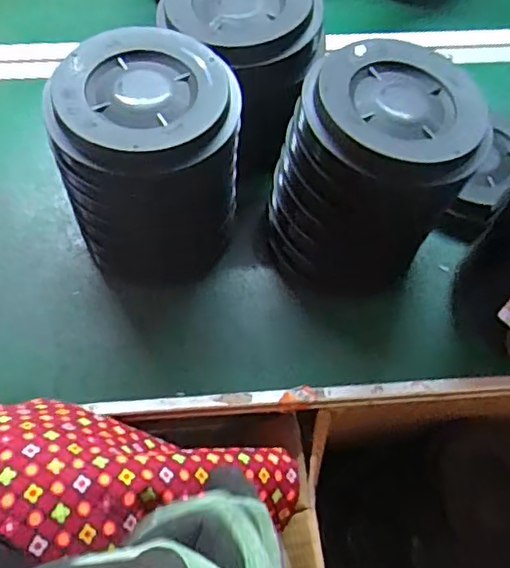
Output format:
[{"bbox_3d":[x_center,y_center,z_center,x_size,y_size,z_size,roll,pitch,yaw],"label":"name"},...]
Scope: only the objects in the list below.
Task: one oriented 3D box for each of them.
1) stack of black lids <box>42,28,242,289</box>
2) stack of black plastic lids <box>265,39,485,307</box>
[{"bbox_3d":[-0.077,-0.085,0.436,0.123,0.138,0.113,-9,61,-6],"label":"stack of black lids"},{"bbox_3d":[0.080,-0.077,0.435,0.128,0.147,0.127,11,60,5],"label":"stack of black plastic lids"}]

